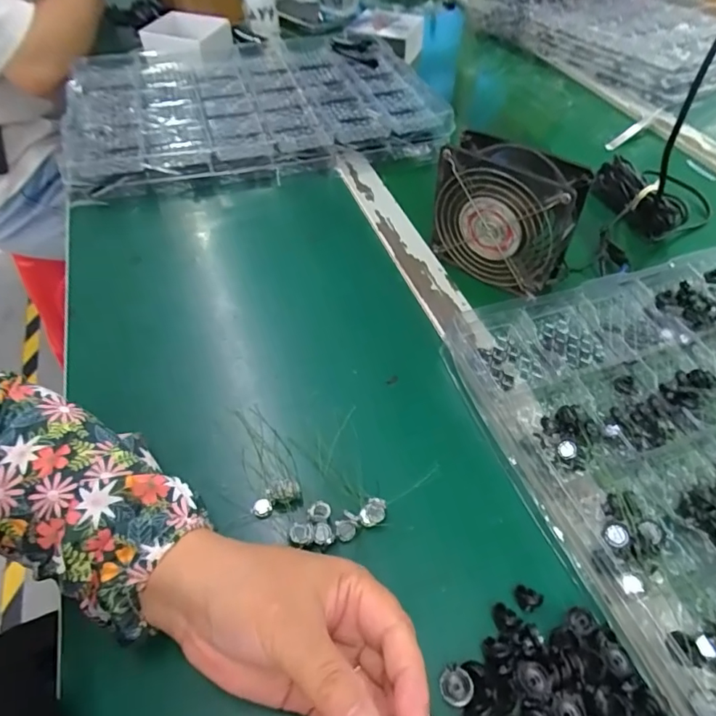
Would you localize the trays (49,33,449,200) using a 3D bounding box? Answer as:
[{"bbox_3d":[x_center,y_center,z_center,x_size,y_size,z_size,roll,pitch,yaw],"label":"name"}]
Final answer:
[{"bbox_3d":[-0.144,-0.359,0.668,0.447,0.053,0.358,-12,51,-10],"label":"trays"}]

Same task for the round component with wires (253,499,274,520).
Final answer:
[{"bbox_3d":[-0.063,0.099,0.320,0.012,0.004,0.014,-26,54,-18],"label":"round component with wires"}]

